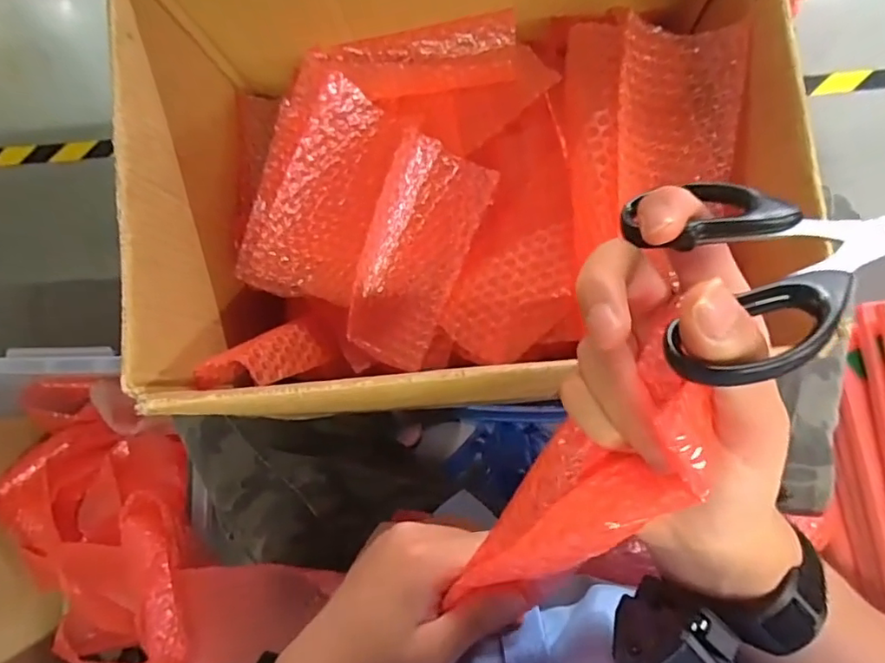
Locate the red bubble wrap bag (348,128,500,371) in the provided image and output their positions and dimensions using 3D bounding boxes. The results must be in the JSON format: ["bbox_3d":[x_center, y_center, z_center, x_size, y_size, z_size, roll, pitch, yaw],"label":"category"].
[{"bbox_3d":[-0.021,-0.061,0.413,0.082,0.031,0.170,22,87,7],"label":"red bubble wrap bag"}]

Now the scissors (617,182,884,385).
[{"bbox_3d":[0.137,-0.035,0.188,0.143,0.011,0.088,-20,46,2],"label":"scissors"}]

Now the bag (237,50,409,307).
[{"bbox_3d":[-0.092,-0.126,0.438,0.098,0.035,0.197,10,85,7],"label":"bag"}]

